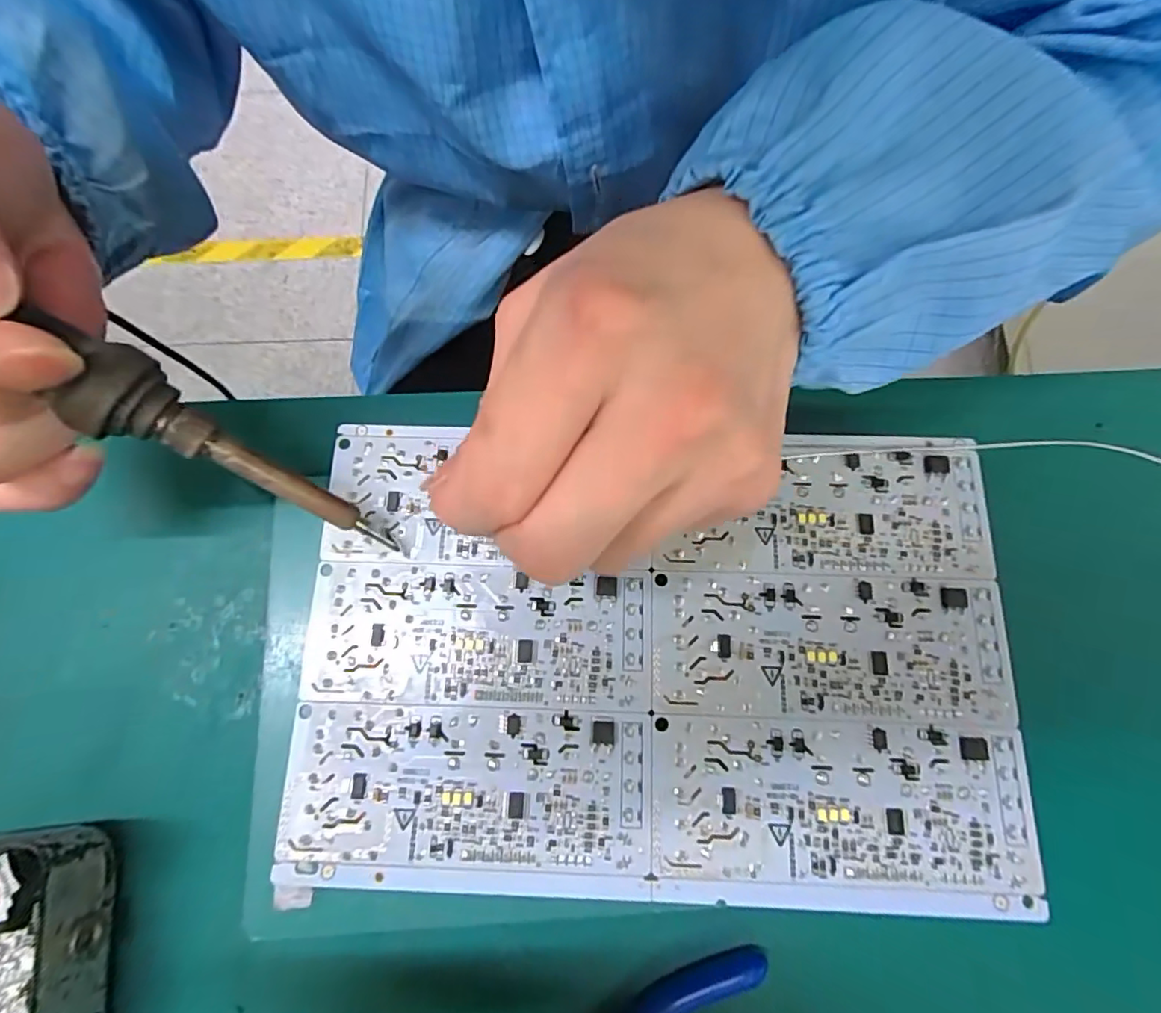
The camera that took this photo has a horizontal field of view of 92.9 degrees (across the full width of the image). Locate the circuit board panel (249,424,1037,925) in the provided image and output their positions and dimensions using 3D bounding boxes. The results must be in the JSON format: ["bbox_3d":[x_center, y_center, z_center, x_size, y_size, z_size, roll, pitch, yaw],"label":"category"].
[{"bbox_3d":[0.020,0.042,0.166,0.206,0.004,0.132,1,75,2],"label":"circuit board panel"}]

